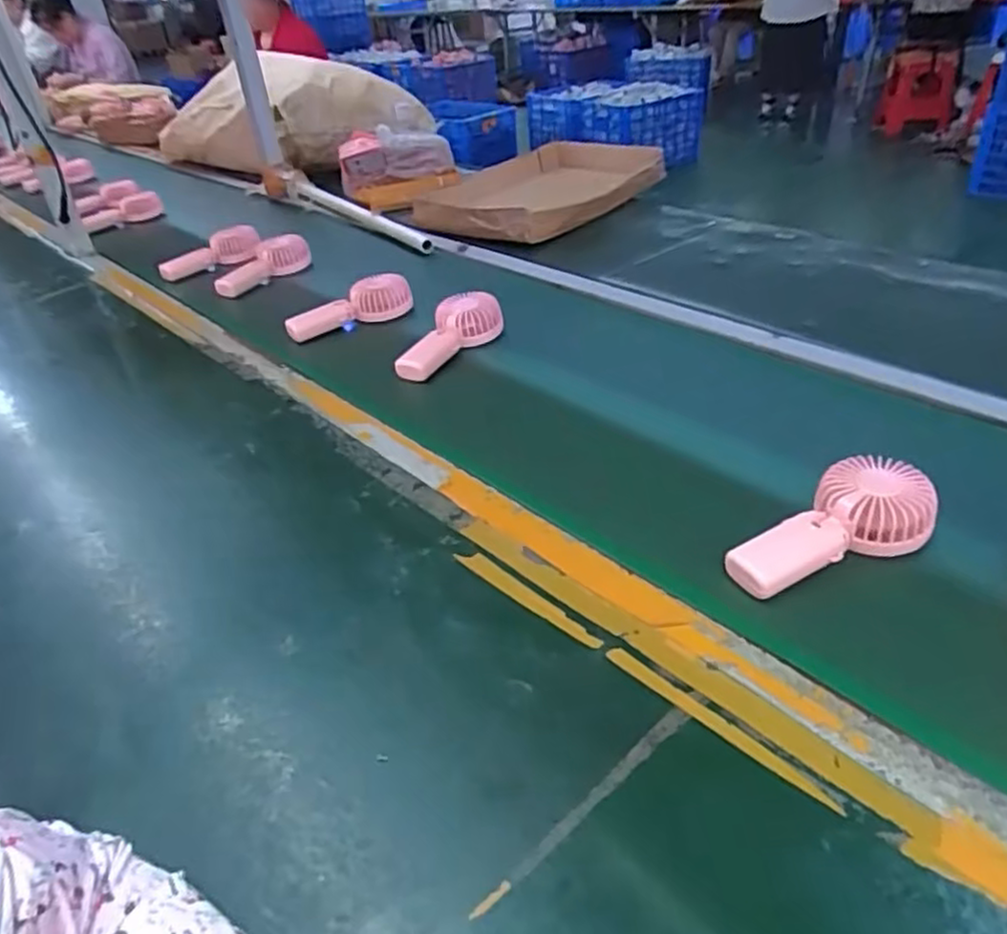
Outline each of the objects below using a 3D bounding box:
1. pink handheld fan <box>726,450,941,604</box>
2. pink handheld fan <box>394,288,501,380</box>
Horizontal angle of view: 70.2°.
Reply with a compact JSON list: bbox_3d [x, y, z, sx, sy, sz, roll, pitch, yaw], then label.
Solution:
[{"bbox_3d":[0.262,0.050,0.567,0.175,0.041,0.082,-25,41,-24],"label":"pink handheld fan"},{"bbox_3d":[-0.079,-0.166,0.933,0.064,0.064,0.180,25,47,35],"label":"pink handheld fan"}]

